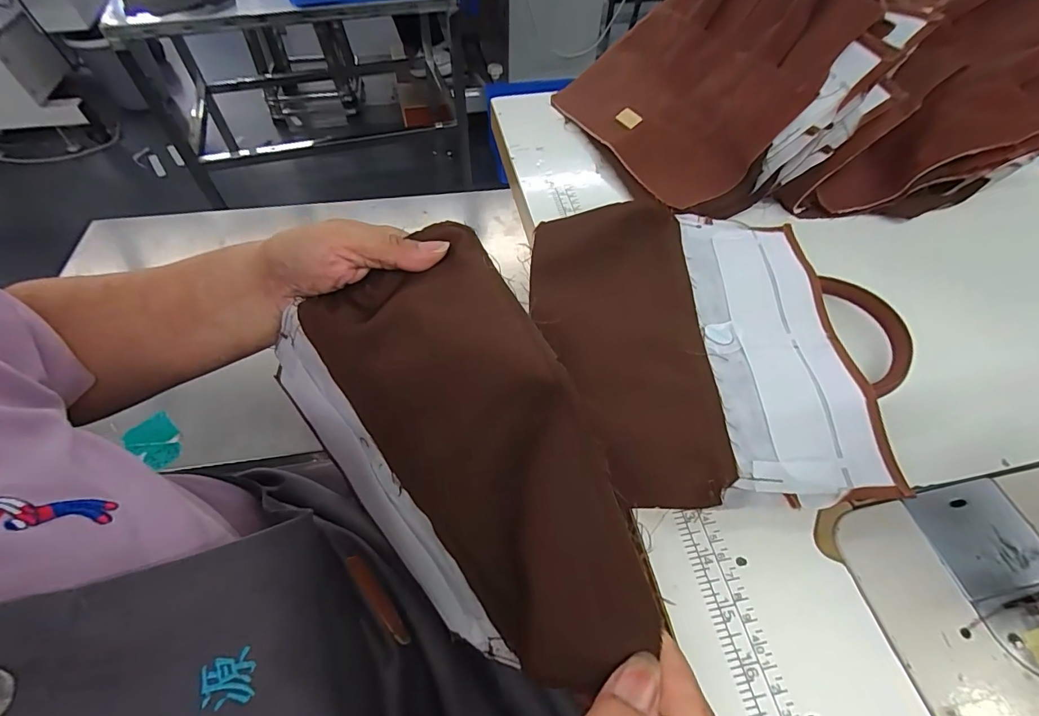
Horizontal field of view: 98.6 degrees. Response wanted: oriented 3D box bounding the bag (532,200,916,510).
[{"bbox_3d":[0.137,-0.020,0.323,0.239,0.030,0.244,0,55,-1],"label":"bag"}]

